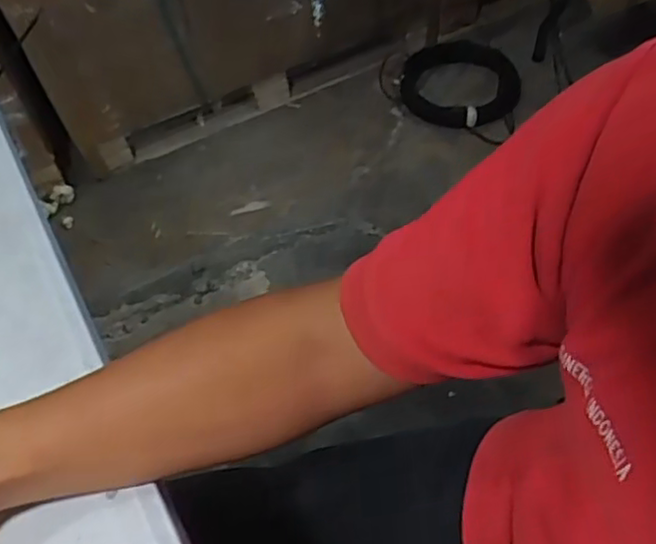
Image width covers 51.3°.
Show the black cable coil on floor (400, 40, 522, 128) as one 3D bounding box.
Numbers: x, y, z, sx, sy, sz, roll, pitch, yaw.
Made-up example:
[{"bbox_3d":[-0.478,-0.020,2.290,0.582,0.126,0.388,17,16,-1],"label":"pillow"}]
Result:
[{"bbox_3d":[0.350,-0.503,1.798,0.301,0.061,0.349,6,52,10],"label":"black cable coil on floor"}]

